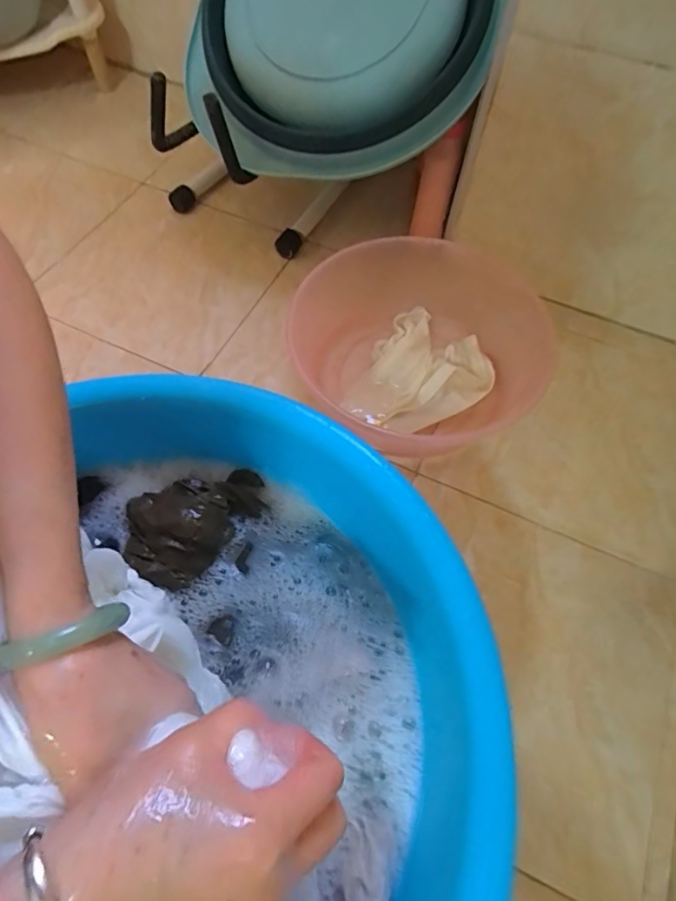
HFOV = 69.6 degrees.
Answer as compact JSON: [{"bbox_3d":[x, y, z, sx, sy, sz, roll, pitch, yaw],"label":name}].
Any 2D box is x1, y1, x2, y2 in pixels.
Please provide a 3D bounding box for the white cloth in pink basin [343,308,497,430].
[{"bbox_3d":[0.110,-0.092,0.608,0.149,0.040,0.169,28,64,13],"label":"white cloth in pink basin"}]

